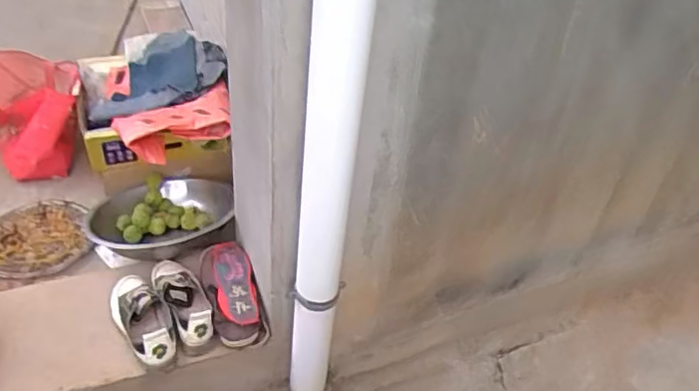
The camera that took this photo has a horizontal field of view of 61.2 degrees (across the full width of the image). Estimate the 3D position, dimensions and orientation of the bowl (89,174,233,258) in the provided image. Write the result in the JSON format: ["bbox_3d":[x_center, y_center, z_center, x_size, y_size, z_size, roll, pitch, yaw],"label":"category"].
[{"bbox_3d":[-0.417,0.044,1.325,0.306,0.105,0.259,-8,43,-15],"label":"bowl"}]

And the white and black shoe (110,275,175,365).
[{"bbox_3d":[-0.390,0.225,1.117,0.086,0.060,0.205,-27,50,-31],"label":"white and black shoe"}]

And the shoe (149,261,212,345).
[{"bbox_3d":[-0.327,0.191,1.154,0.076,0.052,0.216,-22,48,-28],"label":"shoe"}]

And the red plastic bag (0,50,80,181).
[{"bbox_3d":[-0.820,-0.197,1.488,0.278,0.233,0.292,-16,45,-22],"label":"red plastic bag"}]

